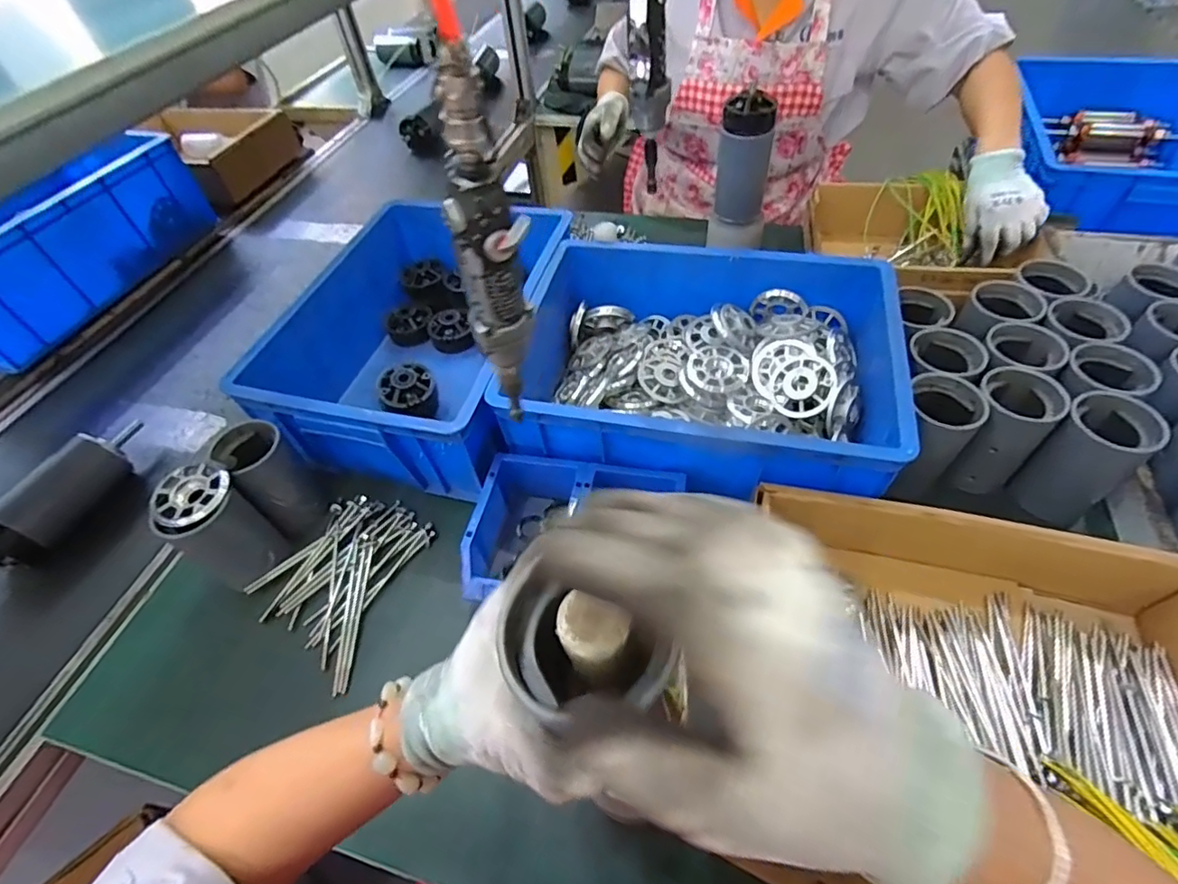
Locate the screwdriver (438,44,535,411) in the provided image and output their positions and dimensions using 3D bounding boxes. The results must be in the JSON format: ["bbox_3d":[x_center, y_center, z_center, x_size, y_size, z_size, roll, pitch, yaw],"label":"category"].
[{"bbox_3d":[-0.061,-0.106,0.363,0.043,0.250,0.033,-12,51,-4],"label":"screwdriver"}]

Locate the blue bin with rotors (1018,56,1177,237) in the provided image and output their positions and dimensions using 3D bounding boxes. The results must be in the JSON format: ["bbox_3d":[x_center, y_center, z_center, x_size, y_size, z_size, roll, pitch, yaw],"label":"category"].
[{"bbox_3d":[0.947,-0.507,0.971,0.378,0.135,0.528,15,54,17],"label":"blue bin with rotors"}]

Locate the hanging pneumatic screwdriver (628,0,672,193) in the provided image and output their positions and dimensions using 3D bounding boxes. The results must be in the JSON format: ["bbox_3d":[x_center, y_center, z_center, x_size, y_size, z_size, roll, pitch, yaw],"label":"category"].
[{"bbox_3d":[0.061,-0.393,0.576,0.053,0.267,0.042,4,52,9],"label":"hanging pneumatic screwdriver"}]

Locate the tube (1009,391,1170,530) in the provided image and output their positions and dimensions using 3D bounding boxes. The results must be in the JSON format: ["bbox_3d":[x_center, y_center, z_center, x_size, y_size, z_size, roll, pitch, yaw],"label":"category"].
[{"bbox_3d":[0.503,0.021,0.563,0.064,0.132,0.072,-31,55,-18],"label":"tube"}]

